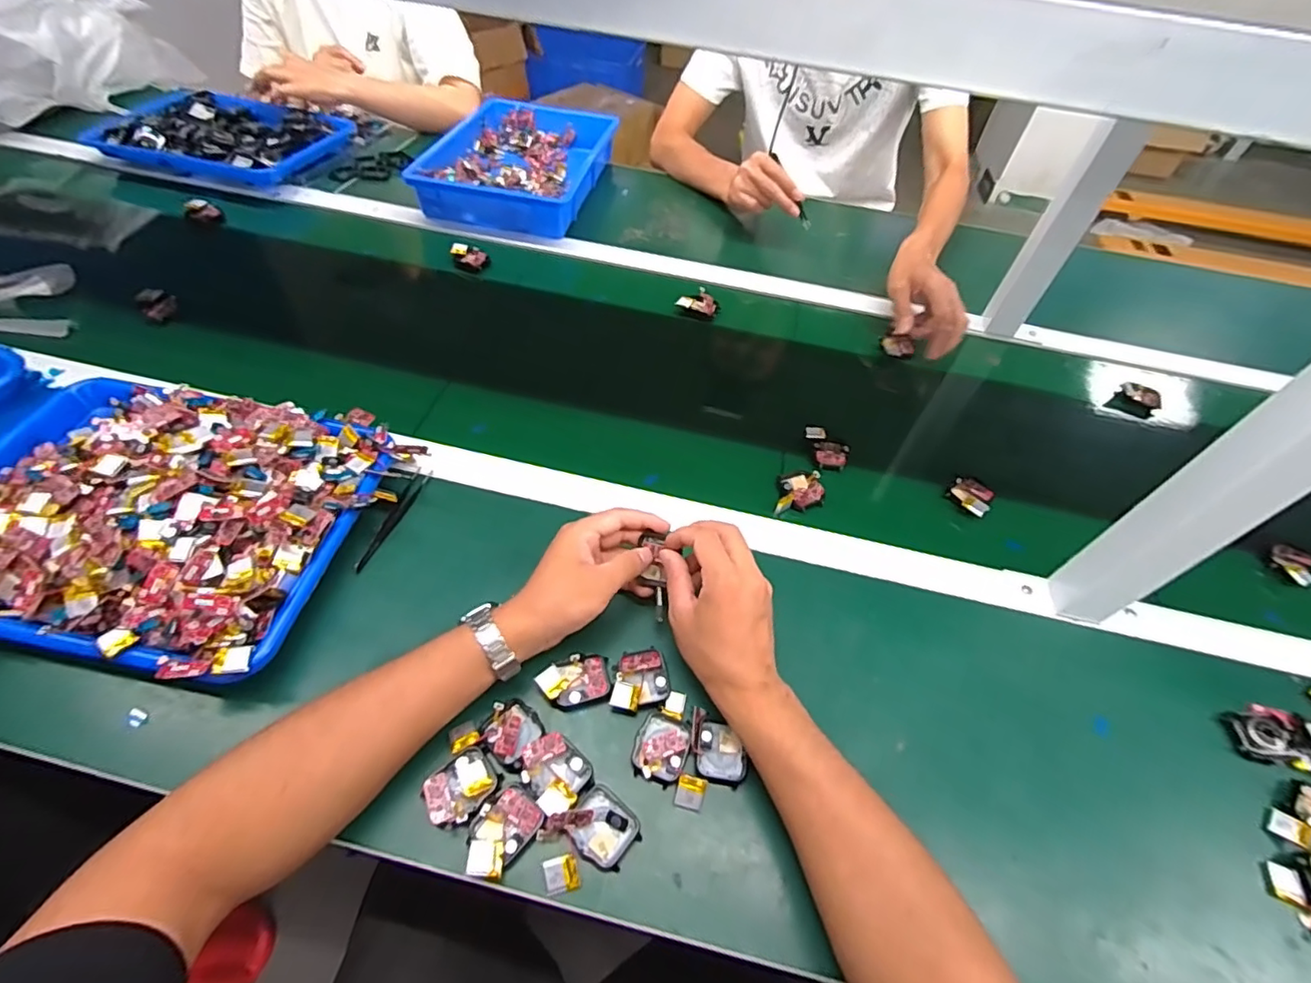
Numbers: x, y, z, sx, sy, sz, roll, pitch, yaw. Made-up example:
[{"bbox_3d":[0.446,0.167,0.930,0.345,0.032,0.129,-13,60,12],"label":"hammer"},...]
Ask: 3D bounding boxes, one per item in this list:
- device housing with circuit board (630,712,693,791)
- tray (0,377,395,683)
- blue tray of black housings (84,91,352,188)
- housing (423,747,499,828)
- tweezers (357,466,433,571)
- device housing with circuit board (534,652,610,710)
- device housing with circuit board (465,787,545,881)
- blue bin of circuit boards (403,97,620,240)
[{"bbox_3d":[0.005,0.189,0.421,0.038,0.012,0.045,18,53,9],"label":"device housing with circuit board"},{"bbox_3d":[-0.423,0.006,0.470,0.328,0.057,0.254,9,52,1],"label":"tray"},{"bbox_3d":[-0.694,-0.587,0.944,0.318,0.050,0.233,13,52,4],"label":"blue tray of black housings"},{"bbox_3d":[-0.134,0.204,0.394,0.037,0.006,0.047,40,59,23],"label":"housing"},{"bbox_3d":[-0.240,0.025,0.529,0.015,0.014,0.117,14,53,5],"label":"tweezers"},{"bbox_3d":[-0.062,0.144,0.438,0.053,0.016,0.037,-12,55,-14],"label":"device housing with circuit board"},{"bbox_3d":[-0.102,0.225,0.377,0.037,0.011,0.053,33,56,19],"label":"device housing with circuit board"},{"bbox_3d":[-0.209,-0.524,0.905,0.233,0.052,0.342,12,52,4],"label":"blue bin of circuit boards"}]

